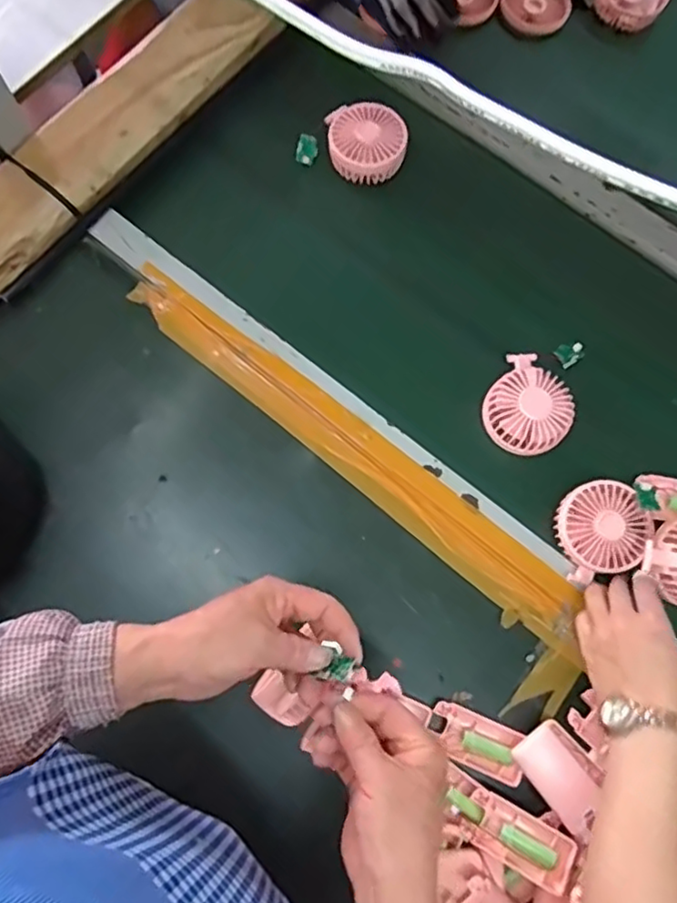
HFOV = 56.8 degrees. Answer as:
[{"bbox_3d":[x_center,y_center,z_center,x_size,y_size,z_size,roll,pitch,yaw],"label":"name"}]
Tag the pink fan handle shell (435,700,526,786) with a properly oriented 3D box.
[{"bbox_3d":[0.131,0.274,0.590,0.088,0.012,0.046,23,78,6],"label":"pink fan handle shell"}]

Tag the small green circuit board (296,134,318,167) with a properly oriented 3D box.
[{"bbox_3d":[-0.038,-0.361,0.750,0.023,0.004,0.036,14,85,-16],"label":"small green circuit board"}]

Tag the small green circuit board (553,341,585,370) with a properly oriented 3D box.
[{"bbox_3d":[0.253,-0.107,0.684,0.032,0.008,0.024,-33,79,-7],"label":"small green circuit board"}]

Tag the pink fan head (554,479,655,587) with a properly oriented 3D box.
[{"bbox_3d":[0.262,0.075,0.620,0.088,0.035,0.088,0,77,0],"label":"pink fan head"}]

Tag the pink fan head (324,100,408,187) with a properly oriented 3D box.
[{"bbox_3d":[0.030,-0.358,0.731,0.096,0.044,0.085,10,98,9],"label":"pink fan head"}]

